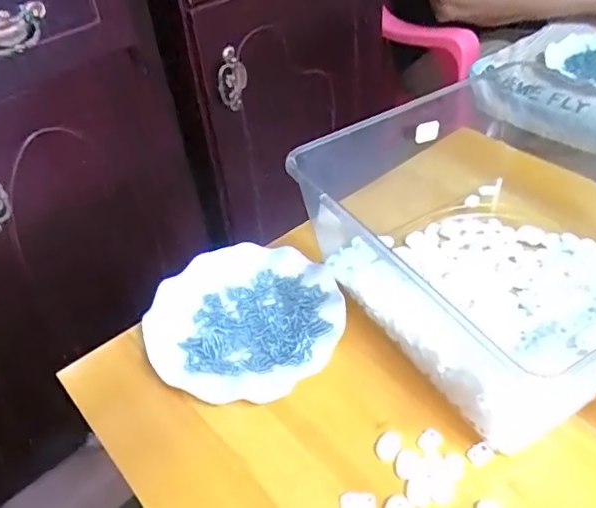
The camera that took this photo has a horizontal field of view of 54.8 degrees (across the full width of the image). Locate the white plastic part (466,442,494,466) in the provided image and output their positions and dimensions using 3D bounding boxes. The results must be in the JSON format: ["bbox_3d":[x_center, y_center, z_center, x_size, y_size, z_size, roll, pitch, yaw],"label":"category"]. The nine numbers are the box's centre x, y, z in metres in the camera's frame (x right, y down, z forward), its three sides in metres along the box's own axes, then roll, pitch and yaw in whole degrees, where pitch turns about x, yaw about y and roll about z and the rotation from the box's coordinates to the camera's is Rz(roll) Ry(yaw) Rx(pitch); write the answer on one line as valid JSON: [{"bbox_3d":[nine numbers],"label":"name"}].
[{"bbox_3d":[0.140,0.154,0.442,0.019,0.005,0.016,-24,46,-19],"label":"white plastic part"}]

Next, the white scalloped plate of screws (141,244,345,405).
[{"bbox_3d":[-0.050,0.061,0.549,0.179,0.021,0.174,-3,43,3],"label":"white scalloped plate of screws"}]

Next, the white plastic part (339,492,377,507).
[{"bbox_3d":[0.044,0.185,0.426,0.026,0.005,0.017,-17,44,-12],"label":"white plastic part"}]

